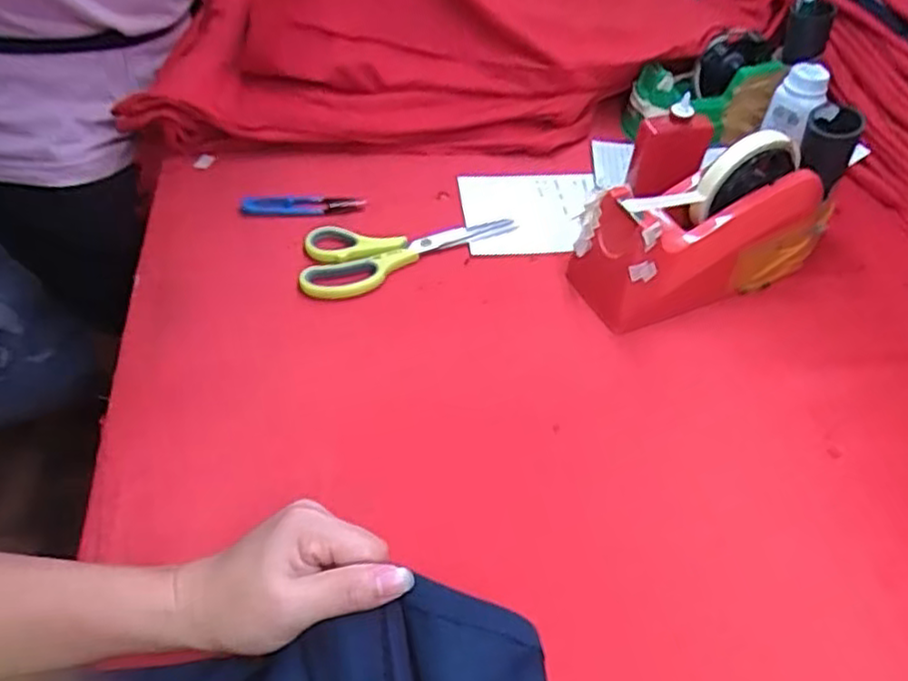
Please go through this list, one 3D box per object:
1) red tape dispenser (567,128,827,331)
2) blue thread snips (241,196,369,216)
[{"bbox_3d":[0.193,-0.087,0.549,0.199,0.112,0.065,-16,50,-16],"label":"red tape dispenser"},{"bbox_3d":[-0.133,-0.119,0.638,0.106,0.010,0.019,-2,48,-4],"label":"blue thread snips"}]

